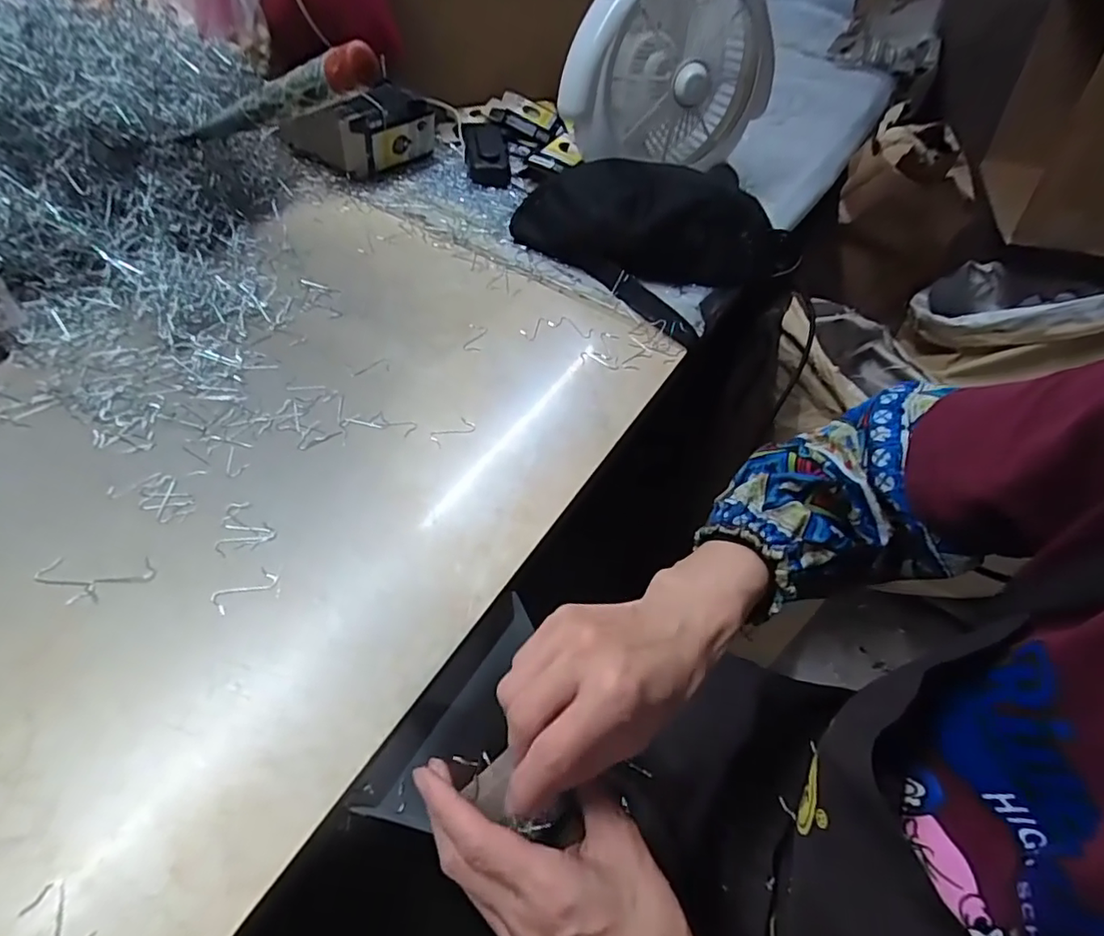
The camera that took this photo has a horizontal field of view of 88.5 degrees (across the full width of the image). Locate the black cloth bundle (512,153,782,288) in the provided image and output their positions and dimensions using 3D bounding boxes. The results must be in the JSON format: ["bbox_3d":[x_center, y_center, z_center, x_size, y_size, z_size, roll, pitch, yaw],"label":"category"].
[{"bbox_3d":[0.098,-0.258,0.584,0.267,0.088,0.102,10,52,0],"label":"black cloth bundle"}]

